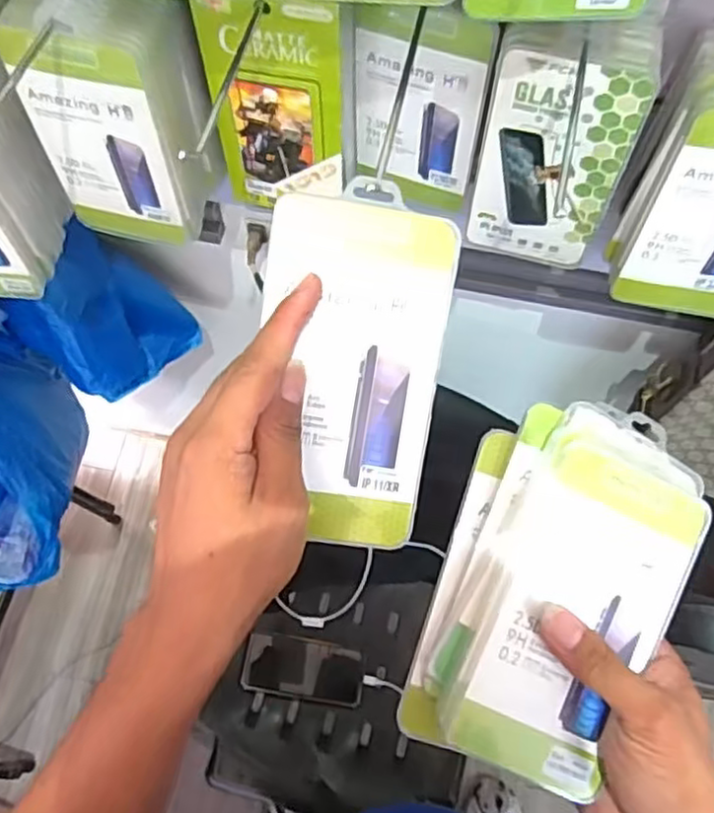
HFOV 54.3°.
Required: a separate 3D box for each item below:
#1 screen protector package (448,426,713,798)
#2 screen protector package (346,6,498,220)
[{"bbox_3d":[0.115,0.107,0.353,0.086,0.009,0.166,25,82,-4],"label":"screen protector package"},{"bbox_3d":[0.038,-0.198,0.473,0.093,0.156,0.012,19,68,8],"label":"screen protector package"}]

